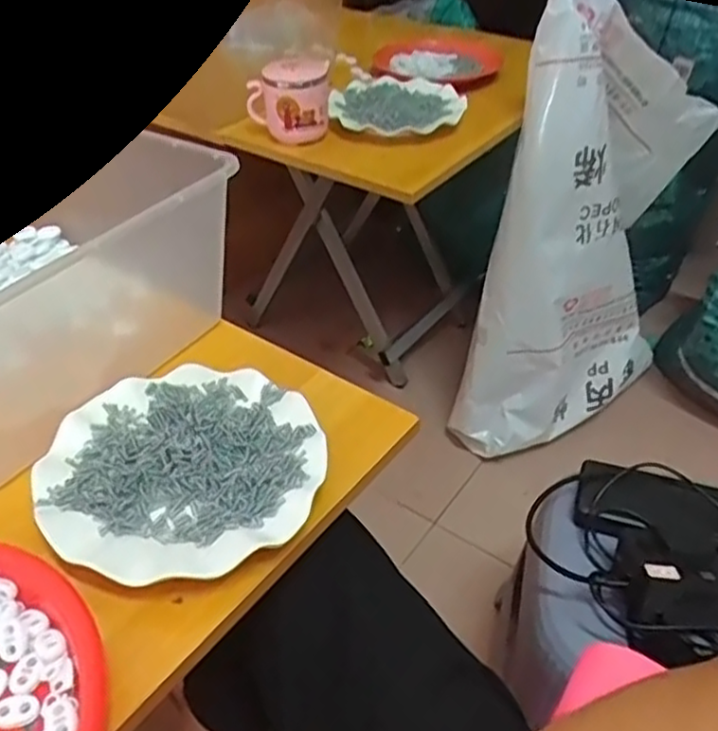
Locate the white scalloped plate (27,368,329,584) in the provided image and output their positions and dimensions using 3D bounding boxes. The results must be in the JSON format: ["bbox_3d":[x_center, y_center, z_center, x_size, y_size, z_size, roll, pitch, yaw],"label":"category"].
[{"bbox_3d":[-0.116,0.064,0.475,0.177,0.023,0.170,-1,40,1],"label":"white scalloped plate"}]

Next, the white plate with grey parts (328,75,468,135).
[{"bbox_3d":[0.048,-0.345,0.934,0.176,0.022,0.154,12,43,16],"label":"white plate with grey parts"}]

